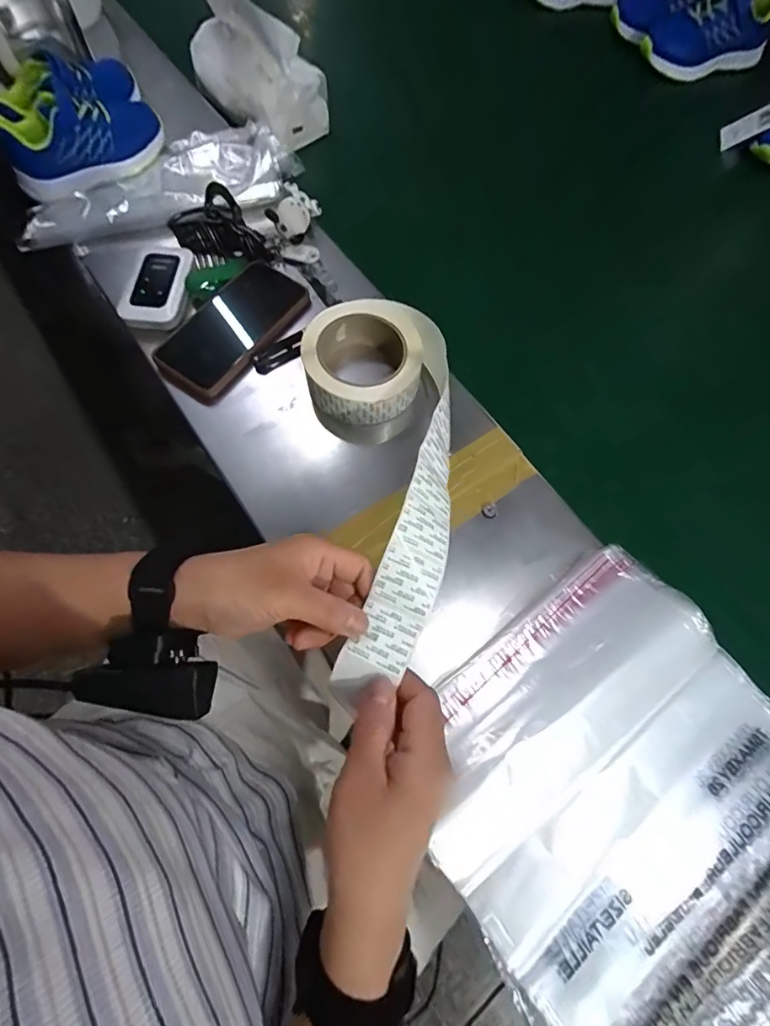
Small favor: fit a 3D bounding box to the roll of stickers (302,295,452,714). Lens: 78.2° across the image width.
[{"bbox_3d":[0.001,-0.039,0.380,0.122,0.086,0.347,-4,53,-3],"label":"roll of stickers"}]

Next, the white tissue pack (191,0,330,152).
[{"bbox_3d":[-0.161,-0.560,0.579,0.101,0.123,0.163,-37,74,-14],"label":"white tissue pack"}]

